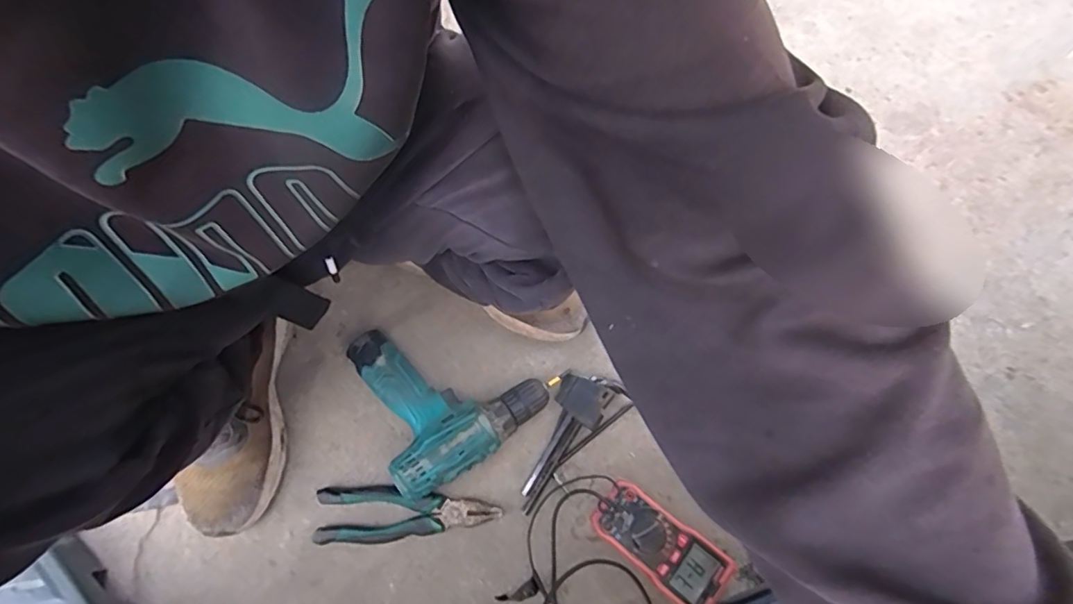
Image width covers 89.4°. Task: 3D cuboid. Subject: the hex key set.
[{"bbox_3d":[0.025,0.144,0.612,0.162,0.025,0.075,-41,75,-18],"label":"hex key set"}]

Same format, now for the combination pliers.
[{"bbox_3d":[-0.139,0.228,0.585,0.192,0.019,0.053,1,67,-3],"label":"combination pliers"}]

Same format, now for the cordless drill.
[{"bbox_3d":[-0.102,0.092,0.620,0.195,0.051,0.190,-31,72,-15],"label":"cordless drill"}]

